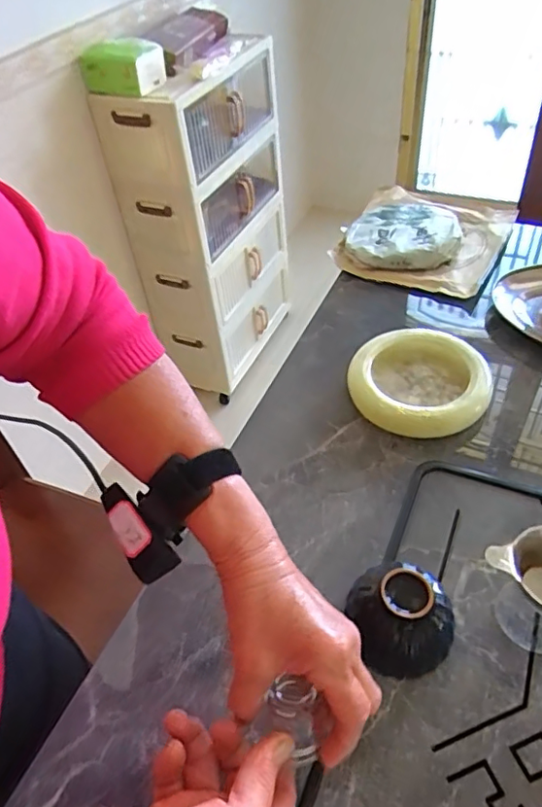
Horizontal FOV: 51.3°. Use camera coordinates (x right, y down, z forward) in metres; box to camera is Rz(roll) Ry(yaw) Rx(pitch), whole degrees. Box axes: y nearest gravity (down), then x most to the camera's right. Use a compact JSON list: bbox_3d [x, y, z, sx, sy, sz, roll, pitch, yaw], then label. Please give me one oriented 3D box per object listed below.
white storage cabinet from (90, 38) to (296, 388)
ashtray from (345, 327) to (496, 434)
[{"bbox_3d":[-0.149,-0.496,1.547,0.226,0.780,0.489,14,49,18],"label":"white storage cabinet"},{"bbox_3d":[0.168,-0.028,0.637,0.144,0.039,0.147,-3,46,3],"label":"ashtray"}]

